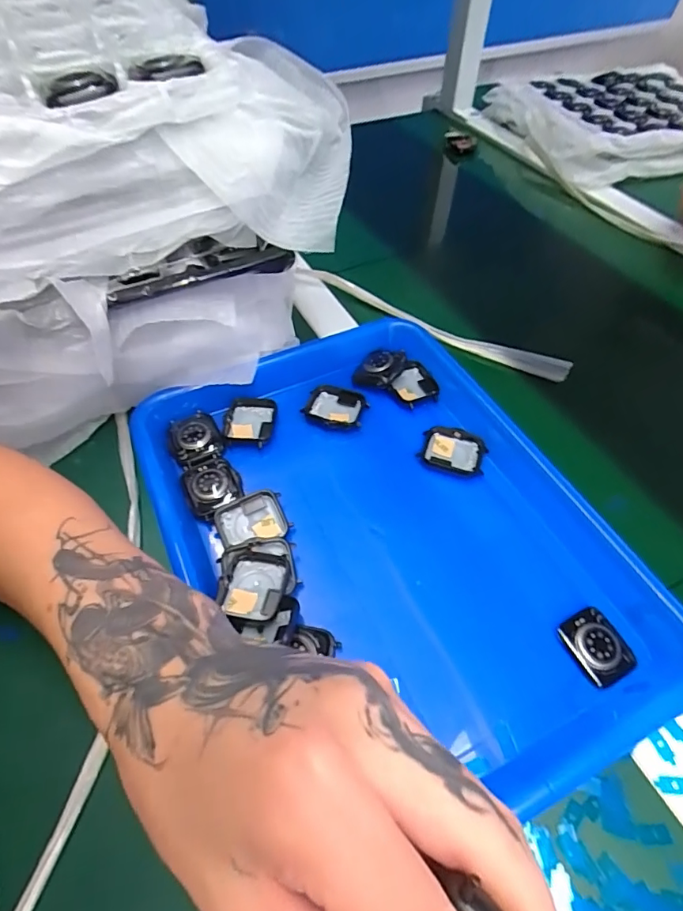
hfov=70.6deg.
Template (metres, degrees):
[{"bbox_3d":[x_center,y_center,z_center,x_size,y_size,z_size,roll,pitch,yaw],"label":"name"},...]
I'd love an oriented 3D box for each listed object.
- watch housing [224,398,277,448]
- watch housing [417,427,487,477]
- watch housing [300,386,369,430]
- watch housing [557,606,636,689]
[{"bbox_3d":[-0.071,-0.026,0.371,0.037,0.008,0.042,3,53,2],"label":"watch housing"},{"bbox_3d":[0.082,-0.003,0.358,0.045,0.013,0.037,13,54,9],"label":"watch housing"},{"bbox_3d":[-0.006,-0.036,0.381,0.047,0.015,0.035,10,54,8],"label":"watch housing"},{"bbox_3d":[0.147,0.110,0.279,0.030,0.010,0.038,-28,61,-4],"label":"watch housing"}]

